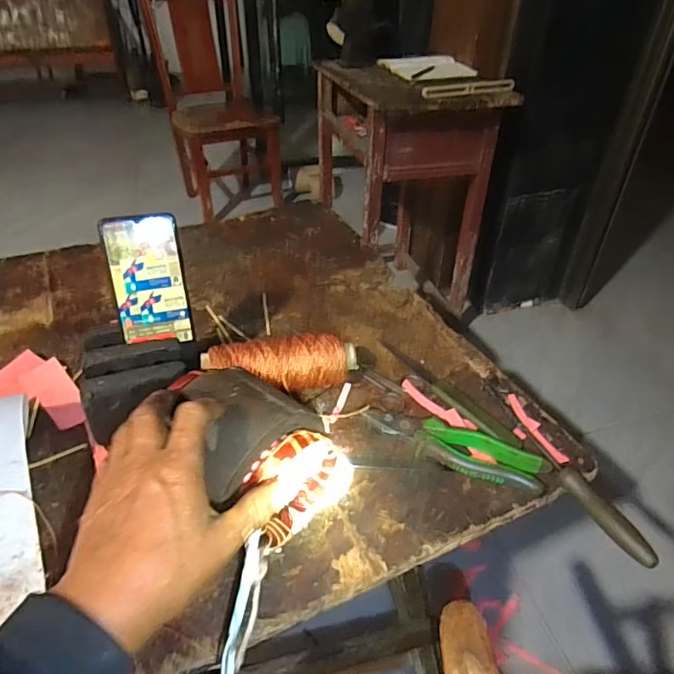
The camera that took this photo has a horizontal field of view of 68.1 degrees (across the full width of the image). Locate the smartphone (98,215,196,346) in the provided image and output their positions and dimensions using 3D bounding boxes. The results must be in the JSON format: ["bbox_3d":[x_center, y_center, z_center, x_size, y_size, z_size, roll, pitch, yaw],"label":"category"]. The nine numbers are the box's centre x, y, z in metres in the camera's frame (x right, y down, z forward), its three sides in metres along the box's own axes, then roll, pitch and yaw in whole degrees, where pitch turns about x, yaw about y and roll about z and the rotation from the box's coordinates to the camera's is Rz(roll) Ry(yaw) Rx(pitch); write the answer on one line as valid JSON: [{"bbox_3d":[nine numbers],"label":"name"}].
[{"bbox_3d":[-0.207,-0.062,0.551,0.076,0.140,0.006,-10,16,-18],"label":"smartphone"}]

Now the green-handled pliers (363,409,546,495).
[{"bbox_3d":[0.120,0.116,0.526,0.188,0.022,0.046,17,41,19],"label":"green-handled pliers"}]

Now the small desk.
[{"bbox_3d":[0.189,-0.431,1.572,0.379,0.714,0.544,-11,40,-14],"label":"small desk"}]

